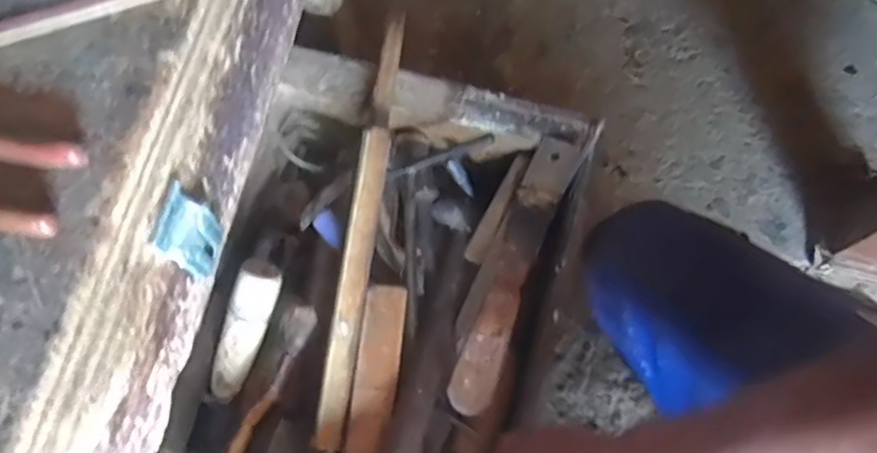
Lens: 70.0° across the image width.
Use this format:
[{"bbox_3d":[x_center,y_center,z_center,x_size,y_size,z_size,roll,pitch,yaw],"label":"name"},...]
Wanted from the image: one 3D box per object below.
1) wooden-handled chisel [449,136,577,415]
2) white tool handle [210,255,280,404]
[{"bbox_3d":[0.065,0.034,0.537,0.037,0.018,0.248,20,71,9],"label":"wooden-handled chisel"},{"bbox_3d":[-0.169,0.093,0.538,0.033,0.021,0.134,24,105,10],"label":"white tool handle"}]

